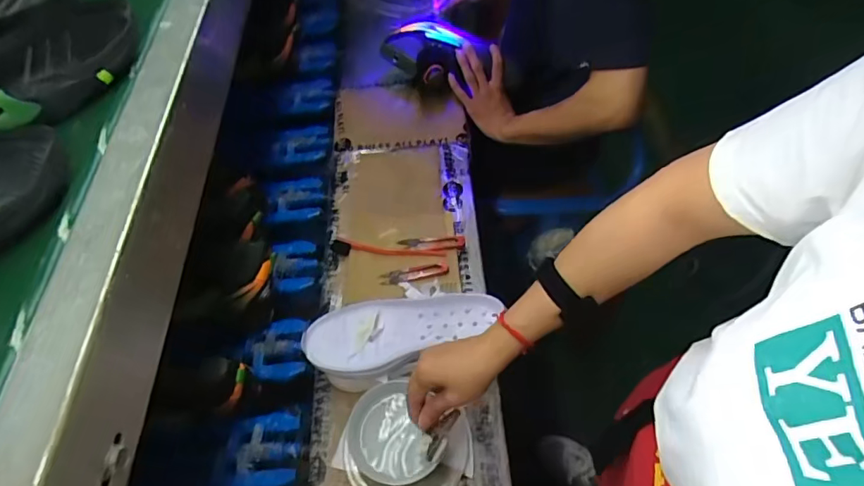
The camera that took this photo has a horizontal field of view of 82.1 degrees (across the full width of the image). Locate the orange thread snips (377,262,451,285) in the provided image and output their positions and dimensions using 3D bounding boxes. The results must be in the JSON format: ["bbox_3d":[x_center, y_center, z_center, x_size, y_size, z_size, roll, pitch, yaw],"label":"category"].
[{"bbox_3d":[-0.026,0.044,0.715,0.098,0.010,0.023,-7,56,-4],"label":"orange thread snips"}]

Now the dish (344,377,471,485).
[{"bbox_3d":[-0.033,0.234,0.572,0.134,0.070,0.131,0,56,0],"label":"dish"}]

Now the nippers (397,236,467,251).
[{"bbox_3d":[0.000,0.001,0.749,0.098,0.008,0.026,-2,56,-1],"label":"nippers"}]

